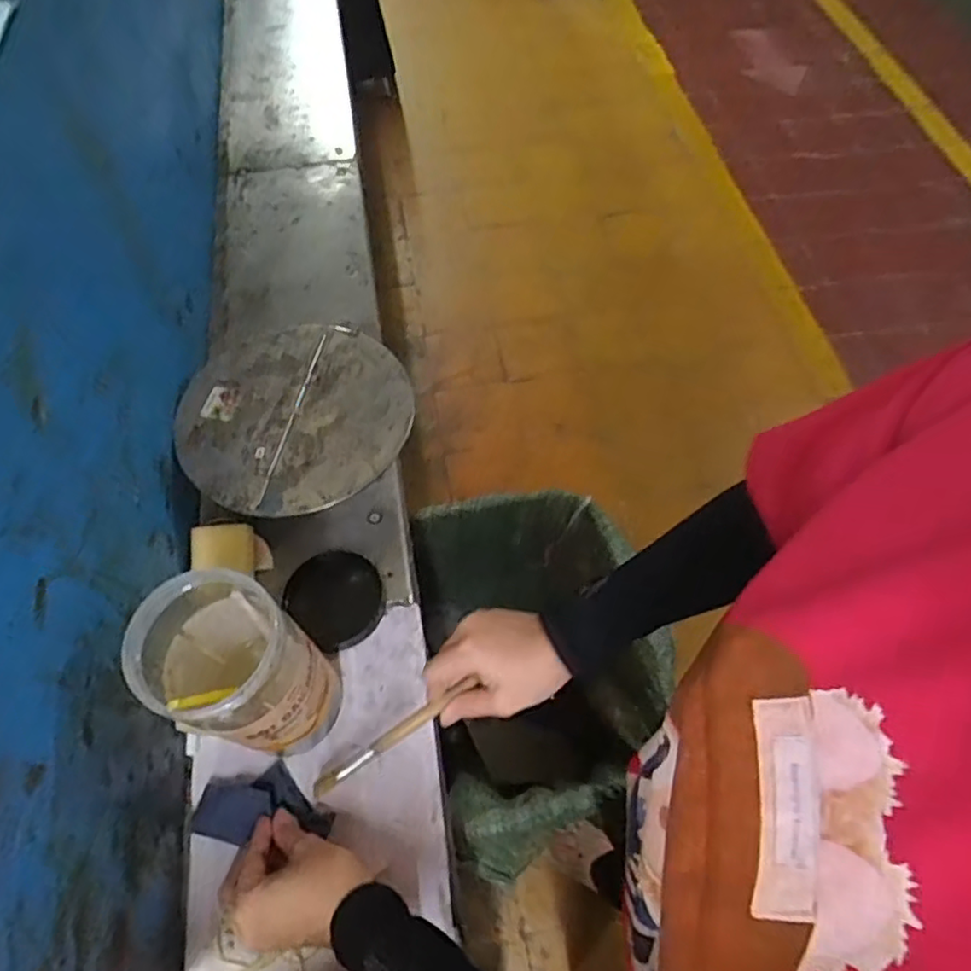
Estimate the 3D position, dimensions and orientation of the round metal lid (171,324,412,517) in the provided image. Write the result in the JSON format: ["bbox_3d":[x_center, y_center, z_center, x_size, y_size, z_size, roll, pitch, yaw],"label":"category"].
[{"bbox_3d":[-0.186,-0.073,0.622,0.213,0.010,0.217,0,61,-1],"label":"round metal lid"}]

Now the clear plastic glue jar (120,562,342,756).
[{"bbox_3d":[-0.171,0.137,0.465,0.093,0.214,0.080,9,61,4],"label":"clear plastic glue jar"}]

